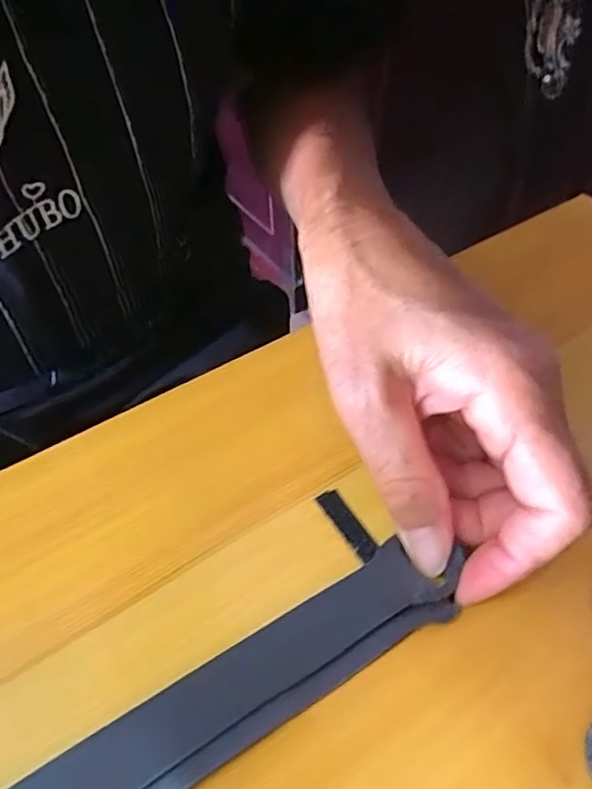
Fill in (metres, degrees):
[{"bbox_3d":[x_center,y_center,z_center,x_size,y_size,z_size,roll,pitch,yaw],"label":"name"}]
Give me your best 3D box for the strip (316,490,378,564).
[{"bbox_3d":[0.018,0.045,0.205,0.008,0.004,0.029,-25,54,-18],"label":"strip"}]

